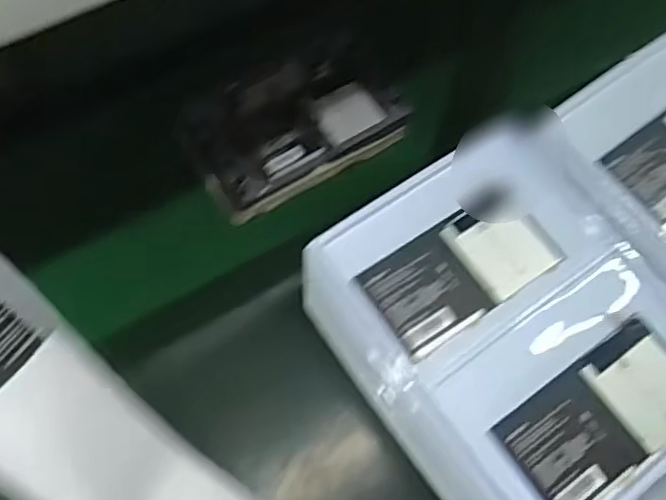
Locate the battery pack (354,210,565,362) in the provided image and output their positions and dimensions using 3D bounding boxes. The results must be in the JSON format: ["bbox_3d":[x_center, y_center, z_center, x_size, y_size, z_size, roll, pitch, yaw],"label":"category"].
[{"bbox_3d":[0.116,0.014,0.559,0.171,0.007,0.088,-30,69,-18],"label":"battery pack"}]

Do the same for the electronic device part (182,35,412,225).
[{"bbox_3d":[-0.046,-0.156,0.786,0.260,0.032,0.174,-30,69,-18],"label":"electronic device part"}]

